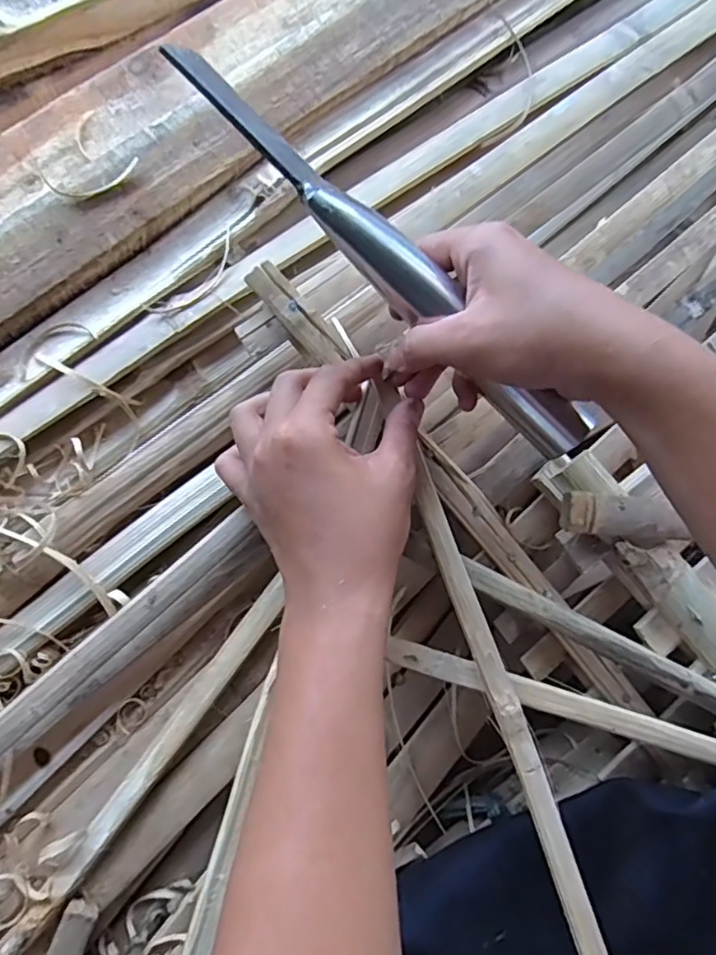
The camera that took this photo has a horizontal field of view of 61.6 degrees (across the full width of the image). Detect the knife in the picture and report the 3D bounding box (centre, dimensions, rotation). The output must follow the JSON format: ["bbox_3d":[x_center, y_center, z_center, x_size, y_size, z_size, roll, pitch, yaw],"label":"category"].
[{"bbox_3d":[0.014,-0.109,0.299,0.267,0.025,0.028,44,74,-6],"label":"knife"}]

